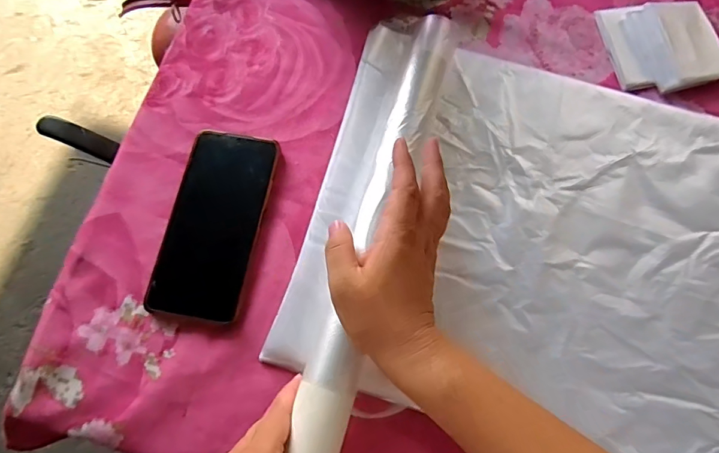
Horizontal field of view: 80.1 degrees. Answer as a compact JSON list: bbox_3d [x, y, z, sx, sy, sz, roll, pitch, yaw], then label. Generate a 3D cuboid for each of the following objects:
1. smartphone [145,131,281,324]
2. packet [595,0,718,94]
[{"bbox_3d":[-0.120,-0.003,0.359,0.075,0.012,0.159,11,75,4],"label":"smartphone"},{"bbox_3d":[0.289,-0.170,0.402,0.105,0.018,0.089,-8,75,-1],"label":"packet"}]

